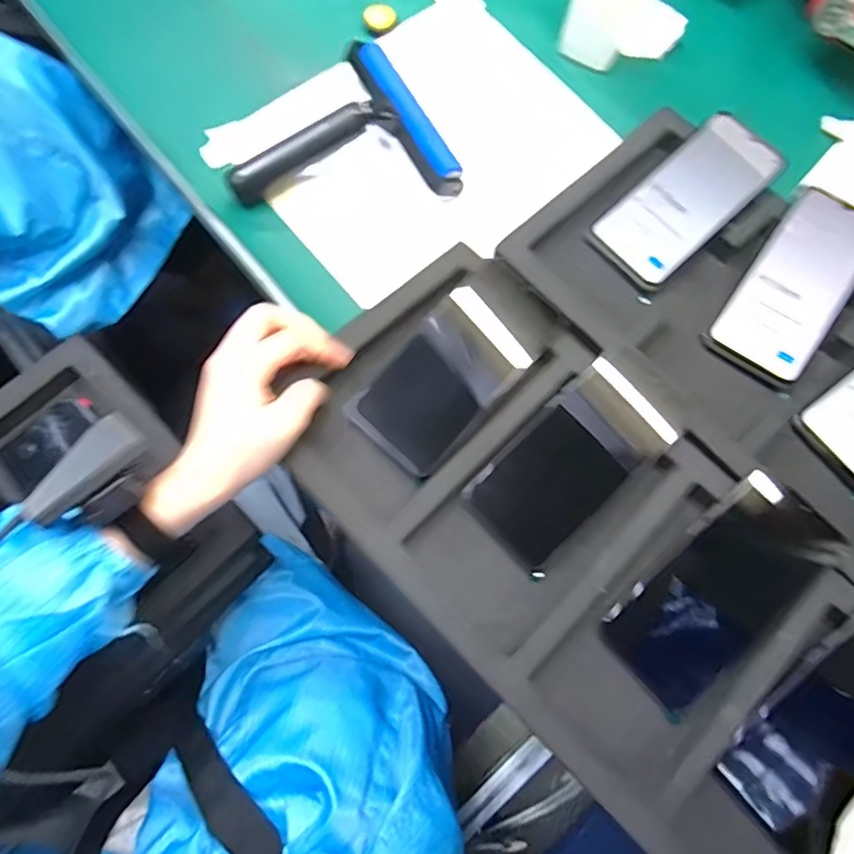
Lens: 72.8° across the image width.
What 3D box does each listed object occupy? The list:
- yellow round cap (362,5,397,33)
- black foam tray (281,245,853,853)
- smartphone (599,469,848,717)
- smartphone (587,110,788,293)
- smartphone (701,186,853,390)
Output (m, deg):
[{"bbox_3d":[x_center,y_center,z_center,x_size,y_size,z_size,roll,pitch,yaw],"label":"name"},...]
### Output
[{"bbox_3d":[-0.045,-0.390,0.553,0.030,0.008,0.030,1,73,-4],"label":"yellow round cap"},{"bbox_3d":[0.123,0.087,0.388,0.226,0.054,0.468,-44,77,-10],"label":"black foam tray"},{"bbox_3d":[0.198,0.107,0.383,0.162,0.009,0.078,-41,80,-14],"label":"smartphone"},{"bbox_3d":[0.216,-0.188,0.479,0.162,0.006,0.074,-43,82,-1],"label":"smartphone"},{"bbox_3d":[0.295,-0.112,0.462,0.075,0.009,0.152,35,89,10],"label":"smartphone"}]

